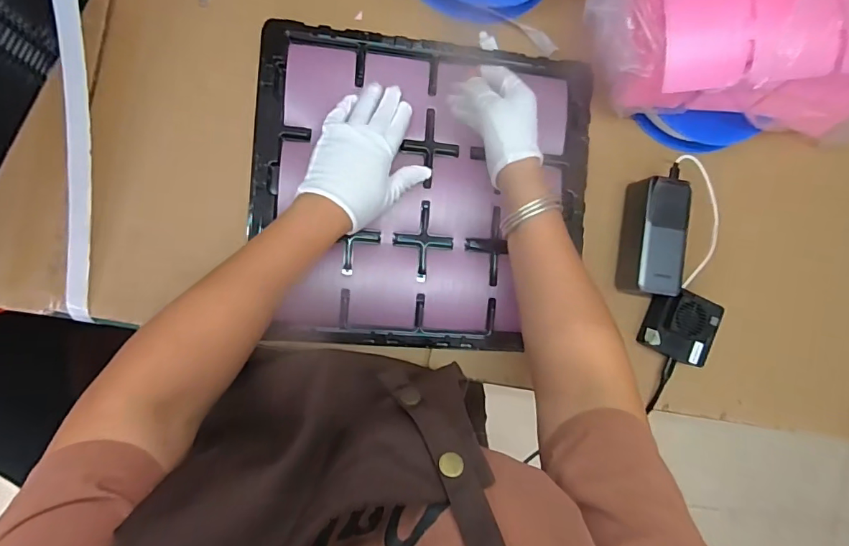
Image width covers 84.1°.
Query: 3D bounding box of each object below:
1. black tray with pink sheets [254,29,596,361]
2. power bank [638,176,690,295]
[{"bbox_3d":[0.004,-0.087,0.523,0.367,0.016,0.334,4,89,-9],"label":"black tray with pink sheets"},{"bbox_3d":[0.264,-0.040,0.544,0.055,0.050,0.129,8,88,-9],"label":"power bank"}]

